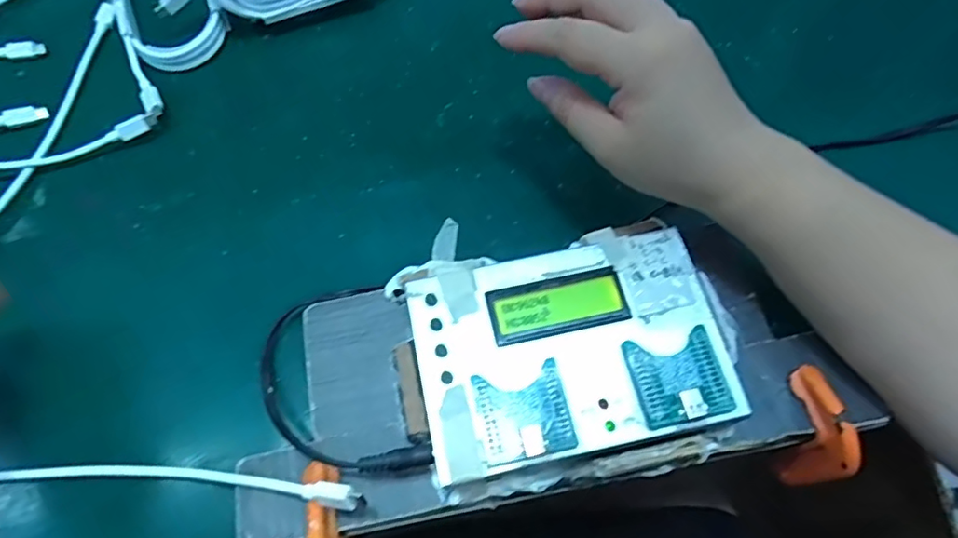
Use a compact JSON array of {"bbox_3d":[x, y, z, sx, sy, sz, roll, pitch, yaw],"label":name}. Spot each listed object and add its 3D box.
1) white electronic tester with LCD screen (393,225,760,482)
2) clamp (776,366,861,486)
[{"bbox_3d":[0.044,0.036,0.285,0.146,0.031,0.107,-12,65,-5],"label":"white electronic tester with LCD screen"},{"bbox_3d":[0.165,0.082,0.295,0.010,0.072,0.051,-10,65,-4],"label":"clamp"}]

